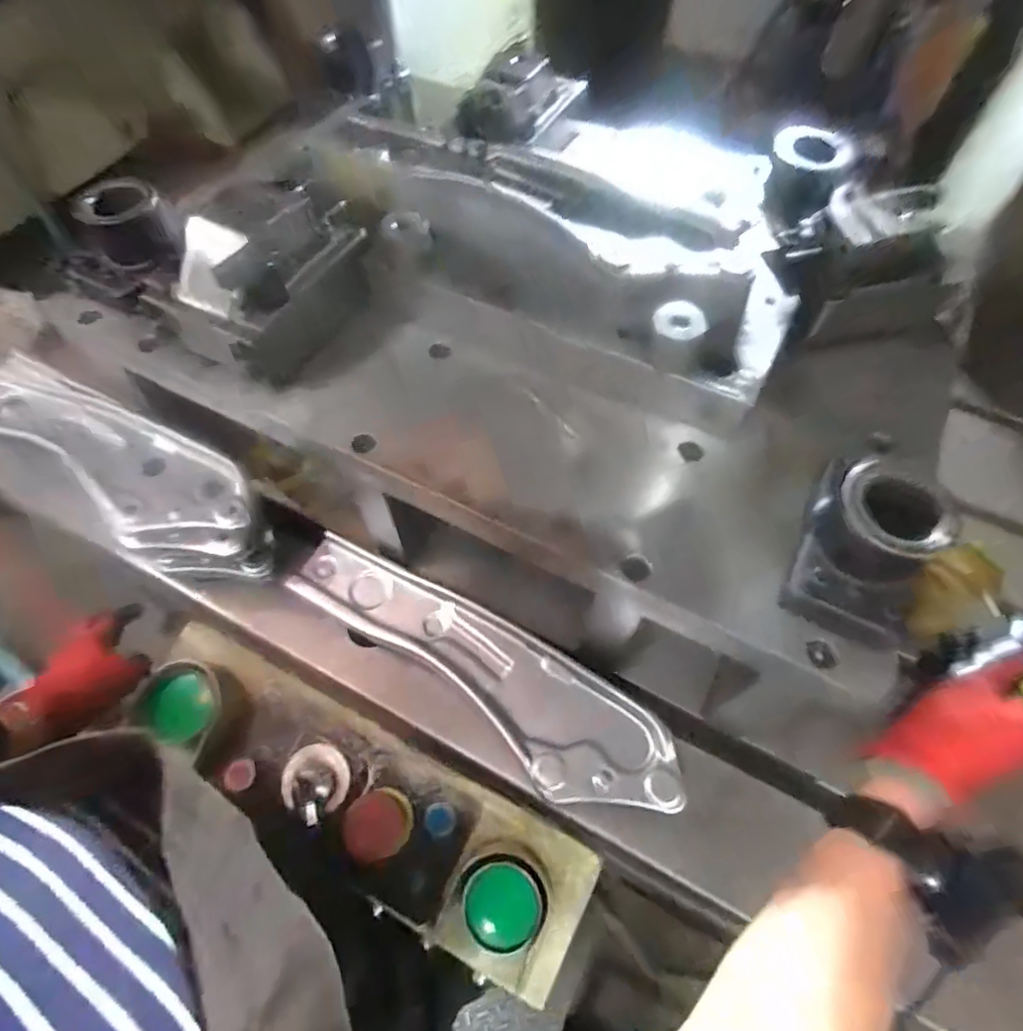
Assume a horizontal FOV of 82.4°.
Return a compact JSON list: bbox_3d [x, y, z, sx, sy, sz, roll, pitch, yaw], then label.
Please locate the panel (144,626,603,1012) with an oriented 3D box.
[{"bbox_3d":[-0.165,0.282,0.587,0.486,0.083,0.141,24,62,14],"label":"panel"}]

